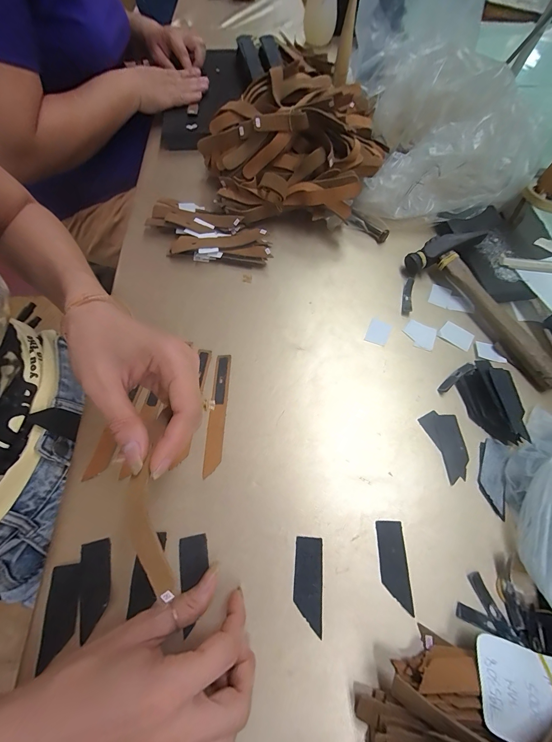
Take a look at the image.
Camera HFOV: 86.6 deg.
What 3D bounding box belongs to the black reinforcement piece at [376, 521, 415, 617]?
[{"bbox_3d":[0.099,0.163,0.246,0.023,0.004,0.063,1,64,0],"label":"black reinforcement piece"}]

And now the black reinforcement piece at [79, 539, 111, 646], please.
[{"bbox_3d":[-0.145,0.172,0.234,0.023,0.004,0.063,-11,62,-10],"label":"black reinforcement piece"}]

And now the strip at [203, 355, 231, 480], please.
[{"bbox_3d":[-0.059,0.041,0.300,0.016,0.004,0.124,1,64,0],"label":"strip"}]

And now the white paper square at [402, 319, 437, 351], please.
[{"bbox_3d":[0.168,-0.042,0.342,0.036,0.004,0.032,31,68,13],"label":"white paper square"}]

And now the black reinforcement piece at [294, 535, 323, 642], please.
[{"bbox_3d":[0.027,0.172,0.239,0.023,0.004,0.063,5,64,1],"label":"black reinforcement piece"}]

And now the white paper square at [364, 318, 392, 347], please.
[{"bbox_3d":[0.120,-0.045,0.346,0.025,0.004,0.032,24,71,13],"label":"white paper square"}]

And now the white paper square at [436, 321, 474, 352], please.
[{"bbox_3d":[0.212,-0.042,0.346,0.038,0.006,0.025,30,67,13],"label":"white paper square"}]

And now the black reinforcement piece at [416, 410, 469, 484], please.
[{"bbox_3d":[0.171,0.071,0.288,0.035,0.004,0.065,-15,65,-8],"label":"black reinforcement piece"}]

